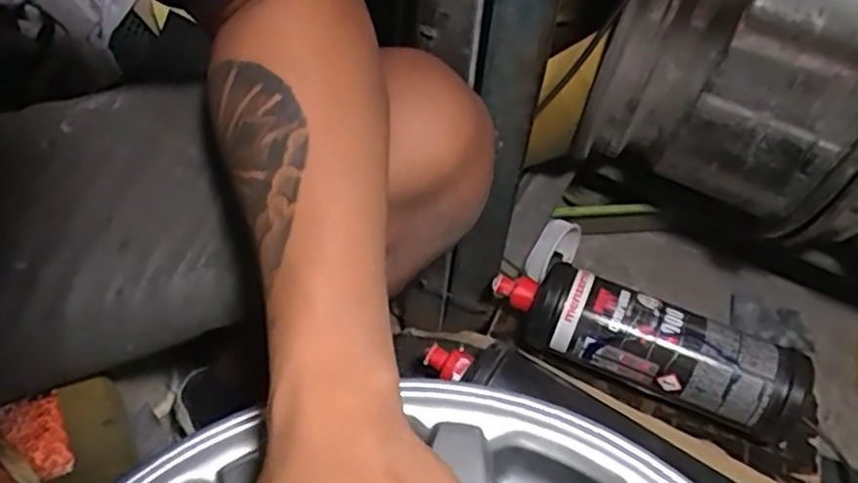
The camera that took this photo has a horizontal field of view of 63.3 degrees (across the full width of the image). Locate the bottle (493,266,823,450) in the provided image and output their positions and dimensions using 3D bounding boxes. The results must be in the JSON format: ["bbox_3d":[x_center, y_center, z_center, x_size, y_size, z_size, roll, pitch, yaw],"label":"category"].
[{"bbox_3d":[0.188,0.095,0.622,0.273,0.075,0.075,23,55,13],"label":"bottle"}]

